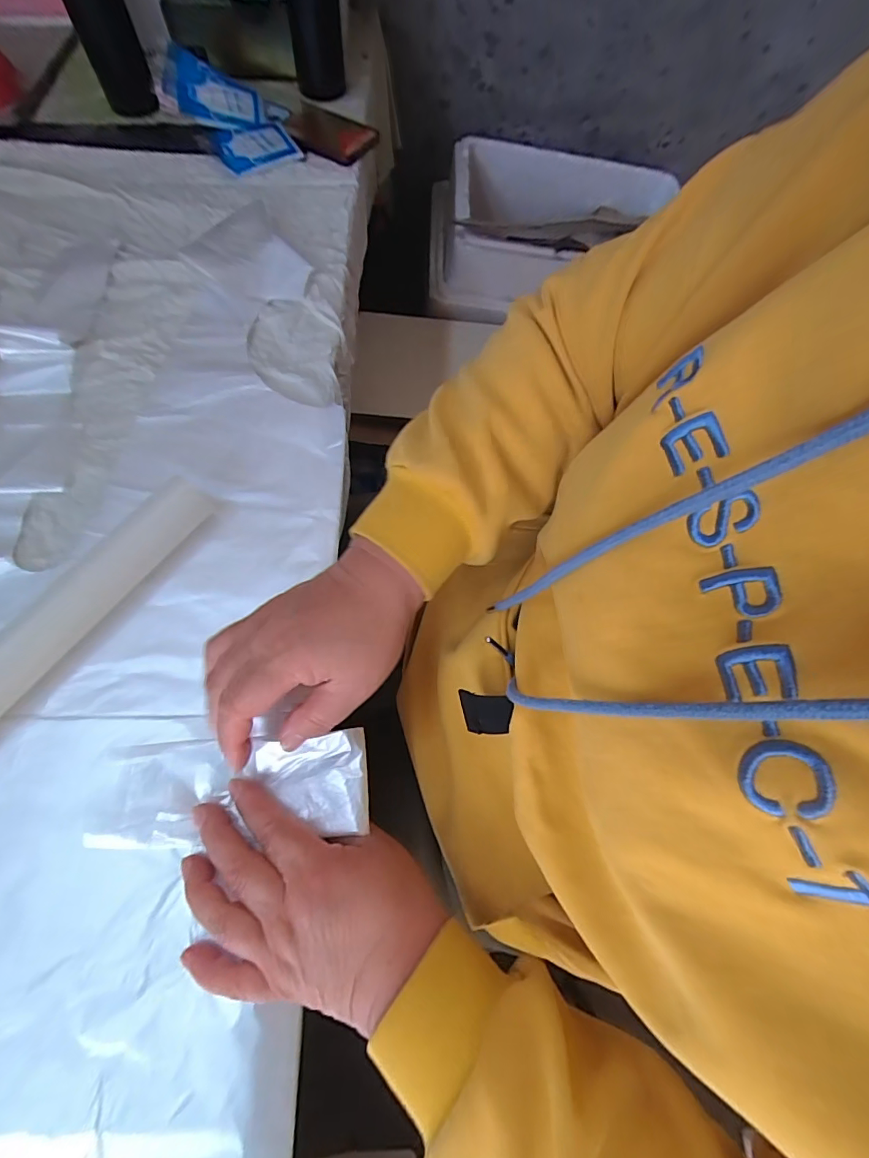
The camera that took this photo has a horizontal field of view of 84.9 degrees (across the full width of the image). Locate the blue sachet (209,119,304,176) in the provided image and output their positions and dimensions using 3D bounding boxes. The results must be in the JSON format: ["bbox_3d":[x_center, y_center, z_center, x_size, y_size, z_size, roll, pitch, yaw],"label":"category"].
[{"bbox_3d":[-0.209,-0.510,0.559,0.092,0.015,0.067,-24,71,-12],"label":"blue sachet"}]

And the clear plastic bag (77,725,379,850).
[{"bbox_3d":[-0.130,0.135,0.307,0.173,0.018,0.061,-5,68,2],"label":"clear plastic bag"}]

